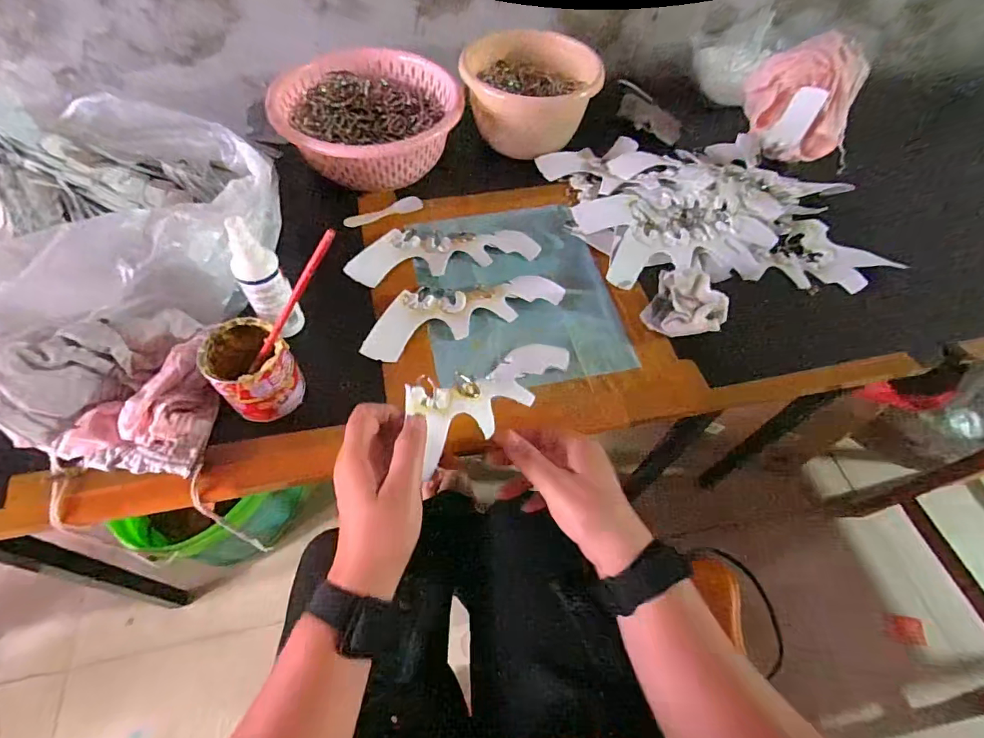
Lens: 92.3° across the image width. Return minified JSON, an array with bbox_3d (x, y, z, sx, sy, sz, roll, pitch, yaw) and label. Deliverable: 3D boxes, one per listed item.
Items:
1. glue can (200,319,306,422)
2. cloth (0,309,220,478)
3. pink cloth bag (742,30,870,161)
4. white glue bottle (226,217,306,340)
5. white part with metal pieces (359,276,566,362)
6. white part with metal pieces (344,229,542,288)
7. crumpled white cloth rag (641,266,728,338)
[{"bbox_3d":[-0.203,0.000,0.403,0.061,0.068,0.064,2,58,-2],"label":"glue can"},{"bbox_3d":[-0.313,0.013,0.386,0.151,0.032,0.134,7,79,-19],"label":"cloth"},{"bbox_3d":[0.386,-0.344,0.601,0.146,0.121,0.066,41,64,20],"label":"pink cloth bag"},{"bbox_3d":[-0.201,-0.074,0.420,0.037,0.122,0.029,-29,64,-20],"label":"white glue bottle"},{"bbox_3d":[-0.030,-0.066,0.489,0.207,0.010,0.075,-15,60,-12],"label":"white part with metal pieces"},{"bbox_3d":[-0.056,-0.141,0.537,0.206,0.017,0.075,-10,59,-10],"label":"white part with metal pieces"},{"bbox_3d":[0.198,-0.064,0.482,0.077,0.047,0.058,32,61,16],"label":"crumpled white cloth rag"}]

